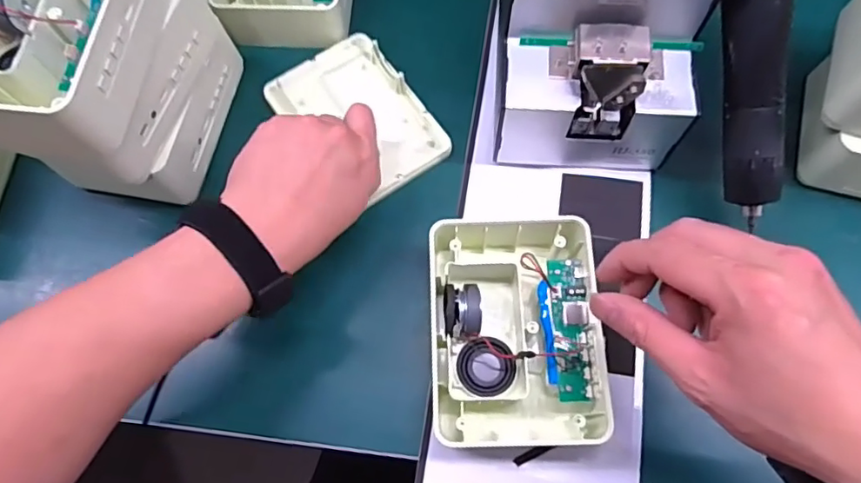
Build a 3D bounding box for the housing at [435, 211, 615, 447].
[{"bbox_3d":[0.056,0.055,0.369,0.108,0.050,0.150,-2,68,1],"label":"housing"}]

